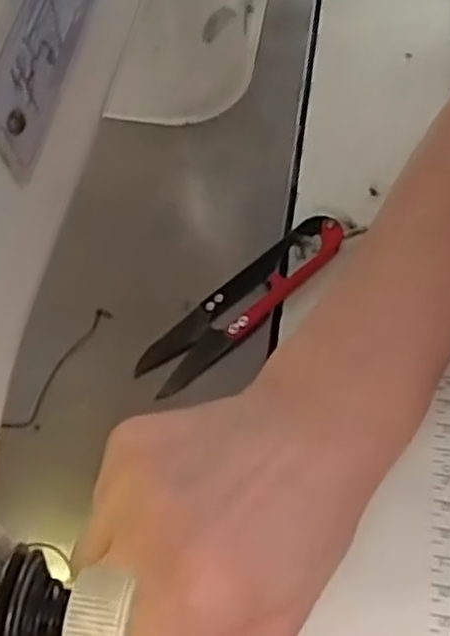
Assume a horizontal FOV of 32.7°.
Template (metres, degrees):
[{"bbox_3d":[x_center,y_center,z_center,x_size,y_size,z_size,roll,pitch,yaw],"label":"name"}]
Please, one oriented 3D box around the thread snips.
[{"bbox_3d":[0.009,-0.007,0.321,0.103,0.010,0.023,-38,70,-16],"label":"thread snips"}]

